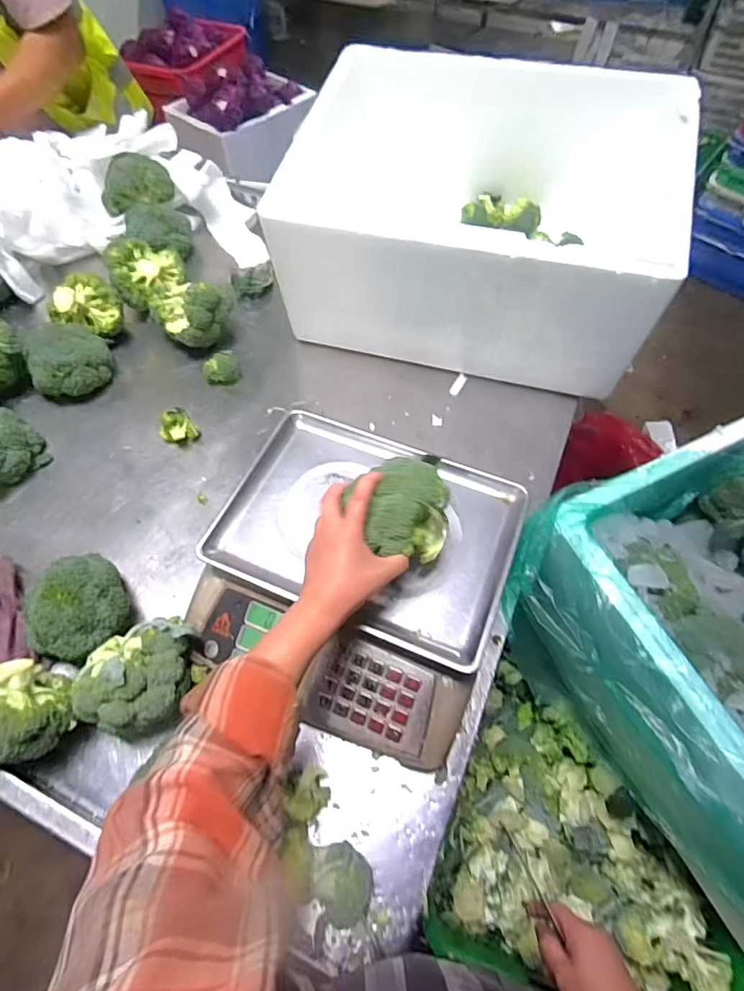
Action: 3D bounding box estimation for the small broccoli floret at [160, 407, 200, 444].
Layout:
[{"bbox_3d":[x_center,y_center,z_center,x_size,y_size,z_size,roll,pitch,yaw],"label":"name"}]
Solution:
[{"bbox_3d":[-0.308,-0.105,0.787,0.053,0.052,0.042,-30,64,-16],"label":"small broccoli floret"}]

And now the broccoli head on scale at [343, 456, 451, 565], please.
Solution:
[{"bbox_3d":[0.032,0.015,0.515,0.086,0.072,0.093,0,60,0],"label":"broccoli head on scale"}]

